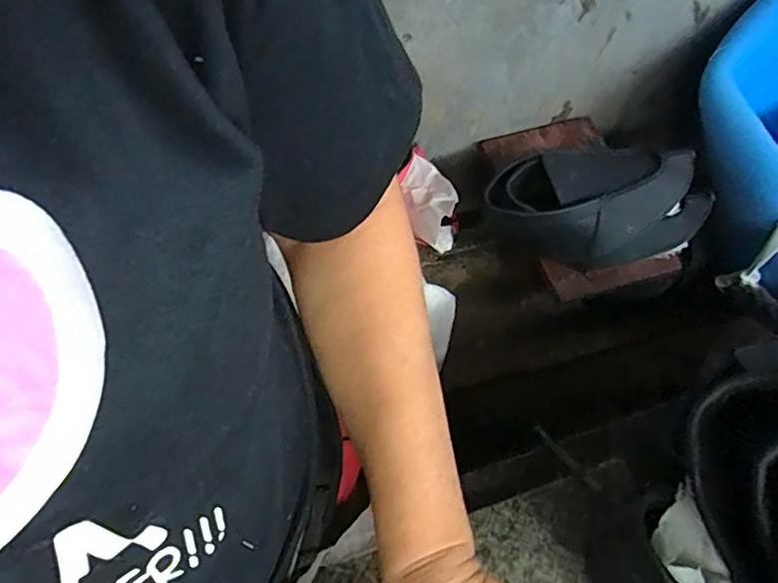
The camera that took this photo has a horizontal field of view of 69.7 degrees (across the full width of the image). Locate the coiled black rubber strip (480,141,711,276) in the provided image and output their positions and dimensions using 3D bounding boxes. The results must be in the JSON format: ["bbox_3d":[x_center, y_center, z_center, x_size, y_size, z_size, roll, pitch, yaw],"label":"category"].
[{"bbox_3d":[0.279,-0.120,0.731,0.286,0.089,0.158,-18,64,-12],"label":"coiled black rubber strip"}]

